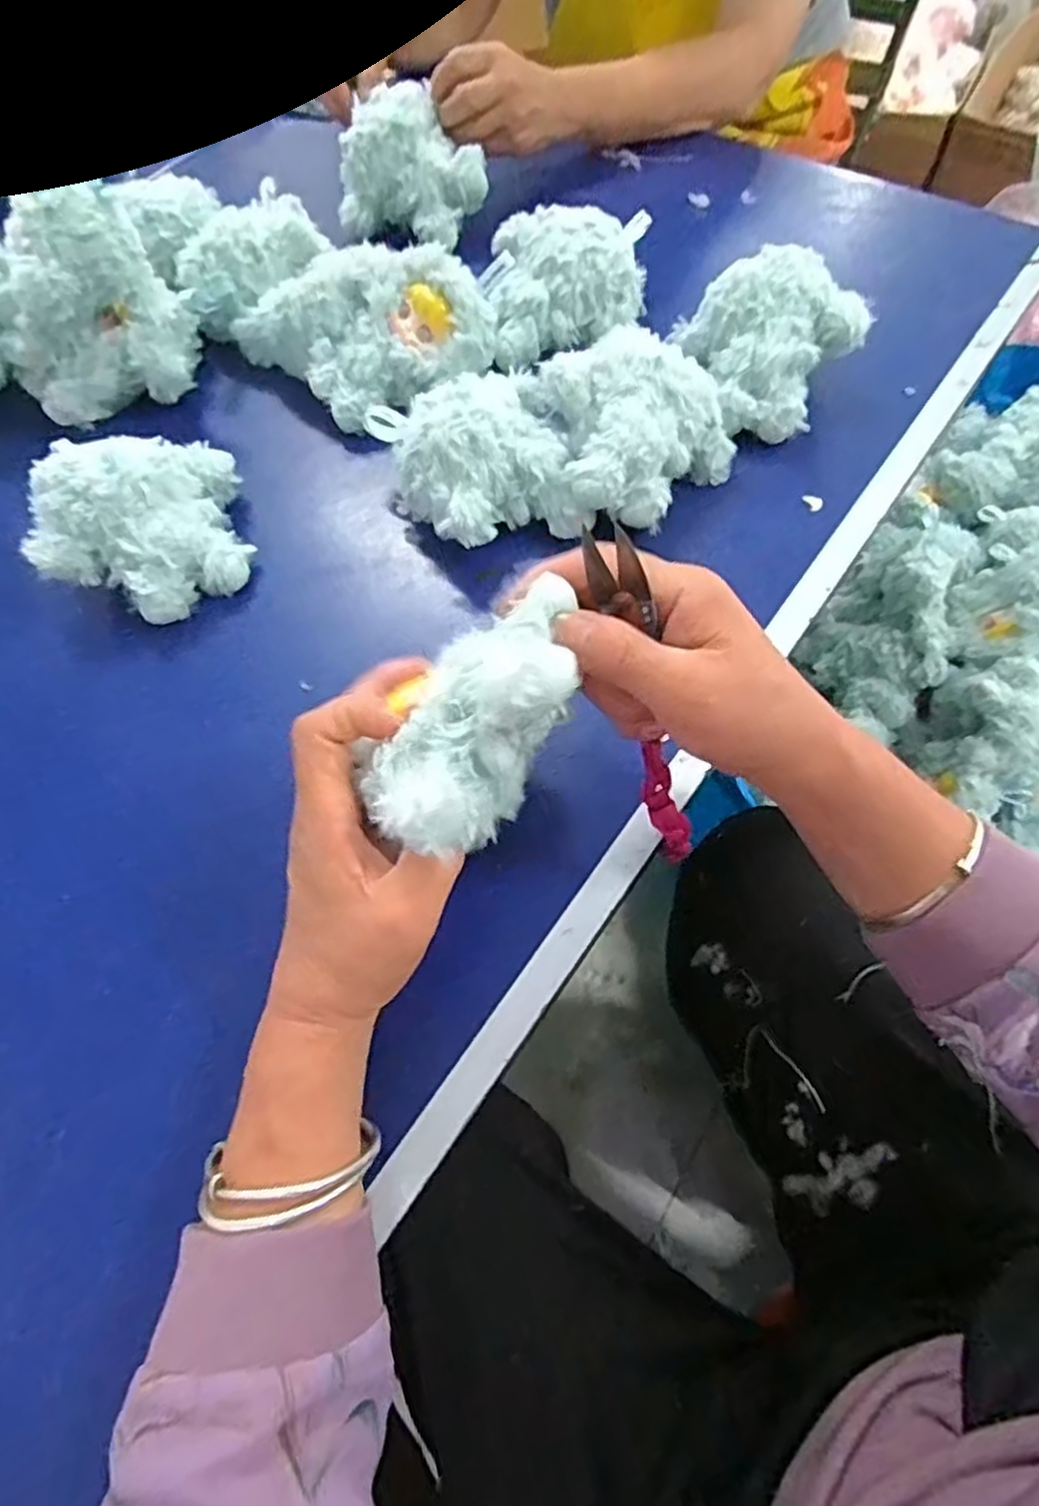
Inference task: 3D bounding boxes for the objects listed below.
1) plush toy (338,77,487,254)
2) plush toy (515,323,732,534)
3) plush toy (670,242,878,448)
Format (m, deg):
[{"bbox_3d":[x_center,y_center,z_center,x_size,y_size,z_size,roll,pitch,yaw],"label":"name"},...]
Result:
[{"bbox_3d":[-0.083,-0.488,0.598,0.115,0.068,0.090,17,66,11],"label":"plush toy"},{"bbox_3d":[0.073,-0.209,0.457,0.112,0.061,0.117,-1,64,3],"label":"plush toy"},{"bbox_3d":[0.171,-0.279,0.486,0.107,0.055,0.119,-18,64,-5],"label":"plush toy"}]

